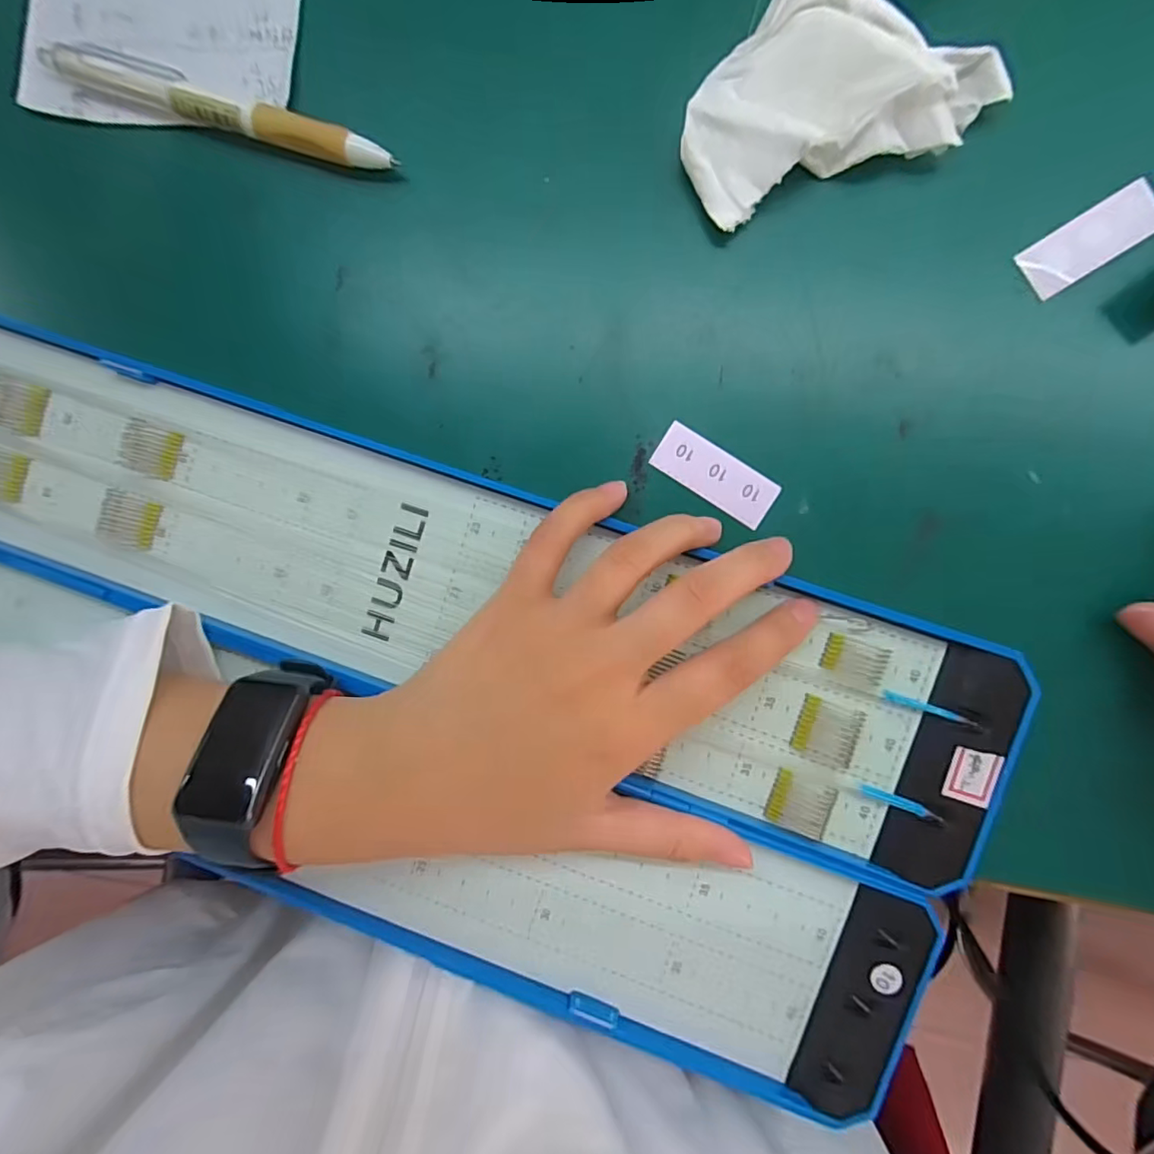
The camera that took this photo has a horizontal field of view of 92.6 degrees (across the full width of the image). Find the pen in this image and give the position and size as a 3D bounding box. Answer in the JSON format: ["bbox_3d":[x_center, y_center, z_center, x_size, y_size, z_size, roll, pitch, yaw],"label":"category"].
[{"bbox_3d":[-0.134,-0.177,0.207,0.139,0.011,0.015,19,96,4],"label":"pen"}]

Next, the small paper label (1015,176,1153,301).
[{"bbox_3d":[0.175,-0.114,0.188,0.046,0.004,0.018,-32,90,7],"label":"small paper label"}]

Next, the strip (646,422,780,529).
[{"bbox_3d":[0.050,-0.037,0.201,0.046,0.004,0.019,33,96,3],"label":"strip"}]

